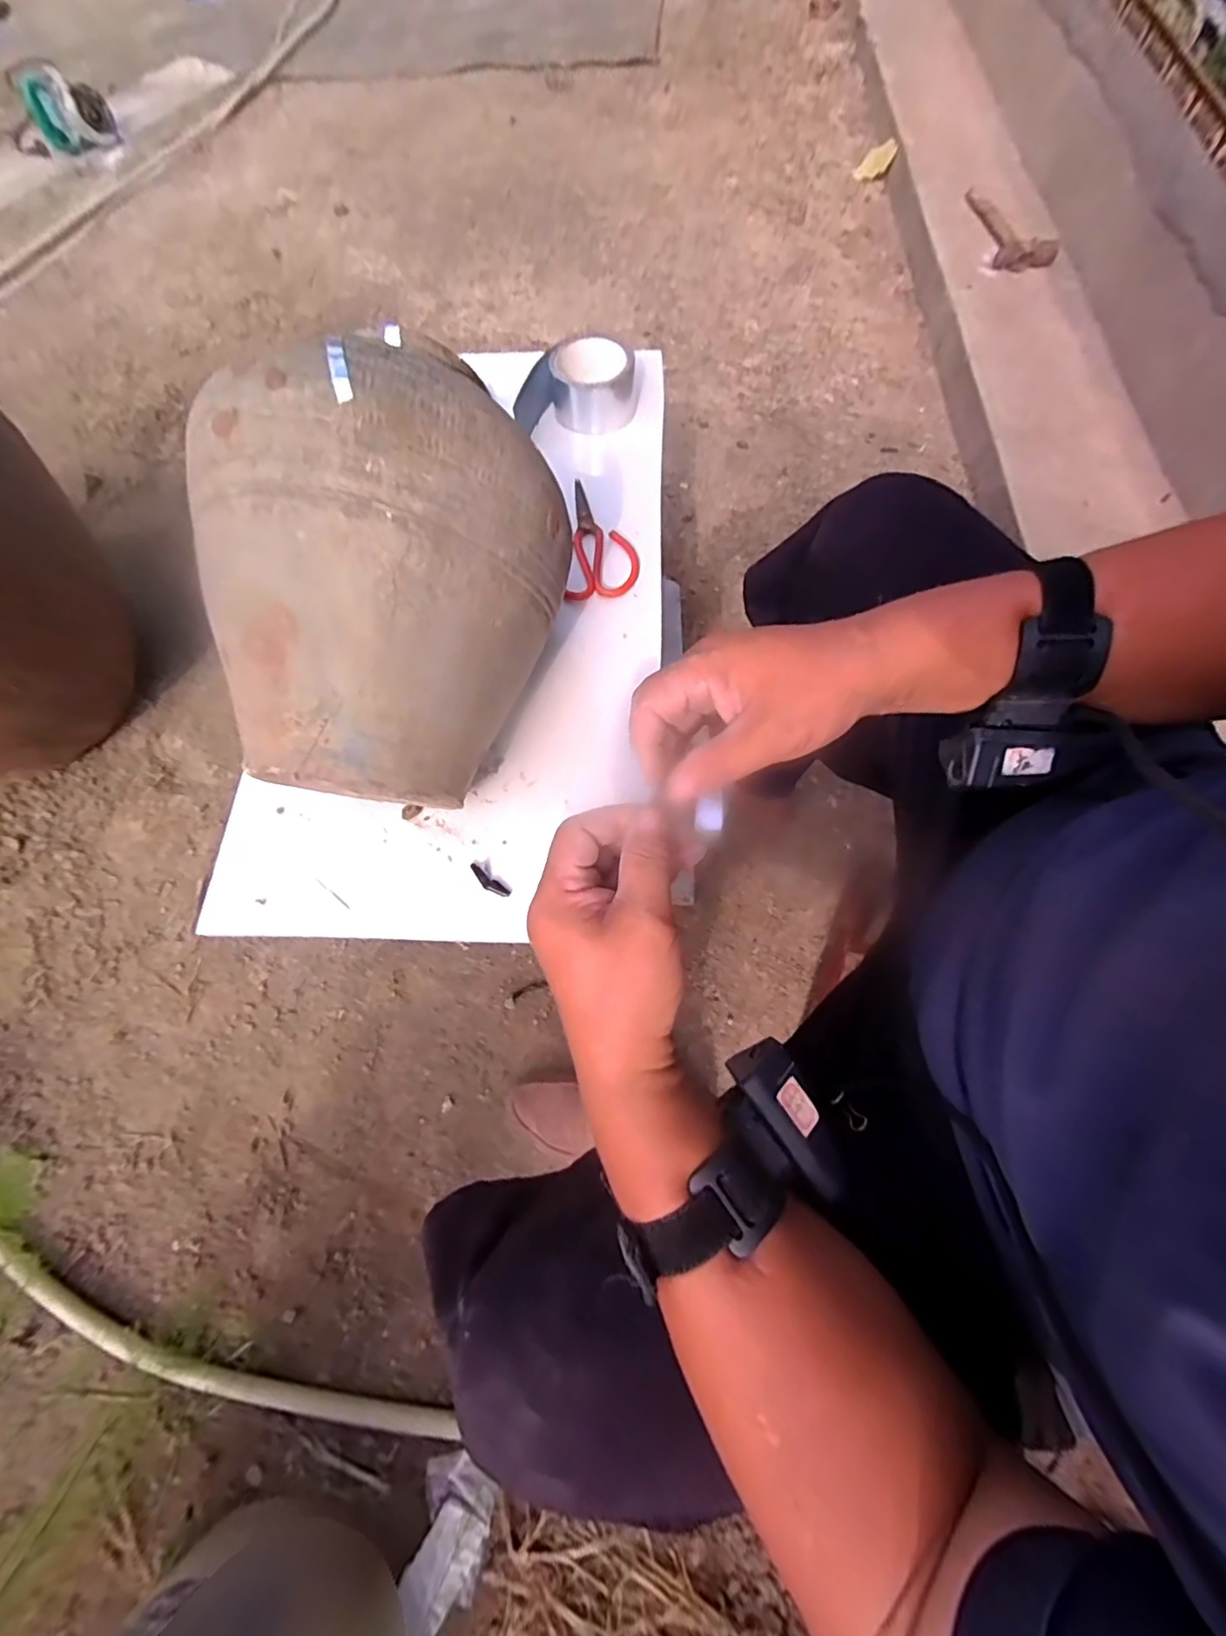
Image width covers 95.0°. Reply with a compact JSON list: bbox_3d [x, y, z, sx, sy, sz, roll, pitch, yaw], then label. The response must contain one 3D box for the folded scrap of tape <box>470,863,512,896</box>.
[{"bbox_3d":[-0.100,0.051,0.452,0.040,0.004,0.010,34,75,13],"label":"folded scrap of tape"}]

